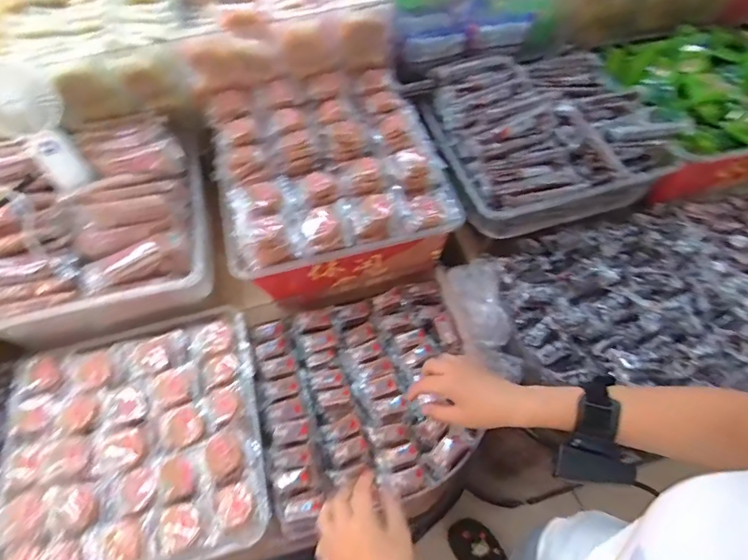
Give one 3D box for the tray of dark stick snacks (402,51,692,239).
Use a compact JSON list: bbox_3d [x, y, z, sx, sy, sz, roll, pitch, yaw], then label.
[{"bbox_3d":[0.253,-0.224,0.681,0.318,0.101,0.284,-21,59,-10],"label":"tray of dark stick snacks"}]

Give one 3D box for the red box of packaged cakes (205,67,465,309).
[{"bbox_3d":[-0.066,-0.142,0.680,0.292,0.183,0.326,-12,58,-5],"label":"red box of packaged cakes"}]

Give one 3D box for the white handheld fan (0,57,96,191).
[{"bbox_3d":[-0.431,-0.194,0.574,0.089,0.153,0.066,-37,63,-19],"label":"white handheld fan"}]

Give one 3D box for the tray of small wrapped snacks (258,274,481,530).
[{"bbox_3d":[-0.009,0.144,0.600,0.272,0.040,0.278,-13,58,-5],"label":"tray of small wrapped snacks"}]

